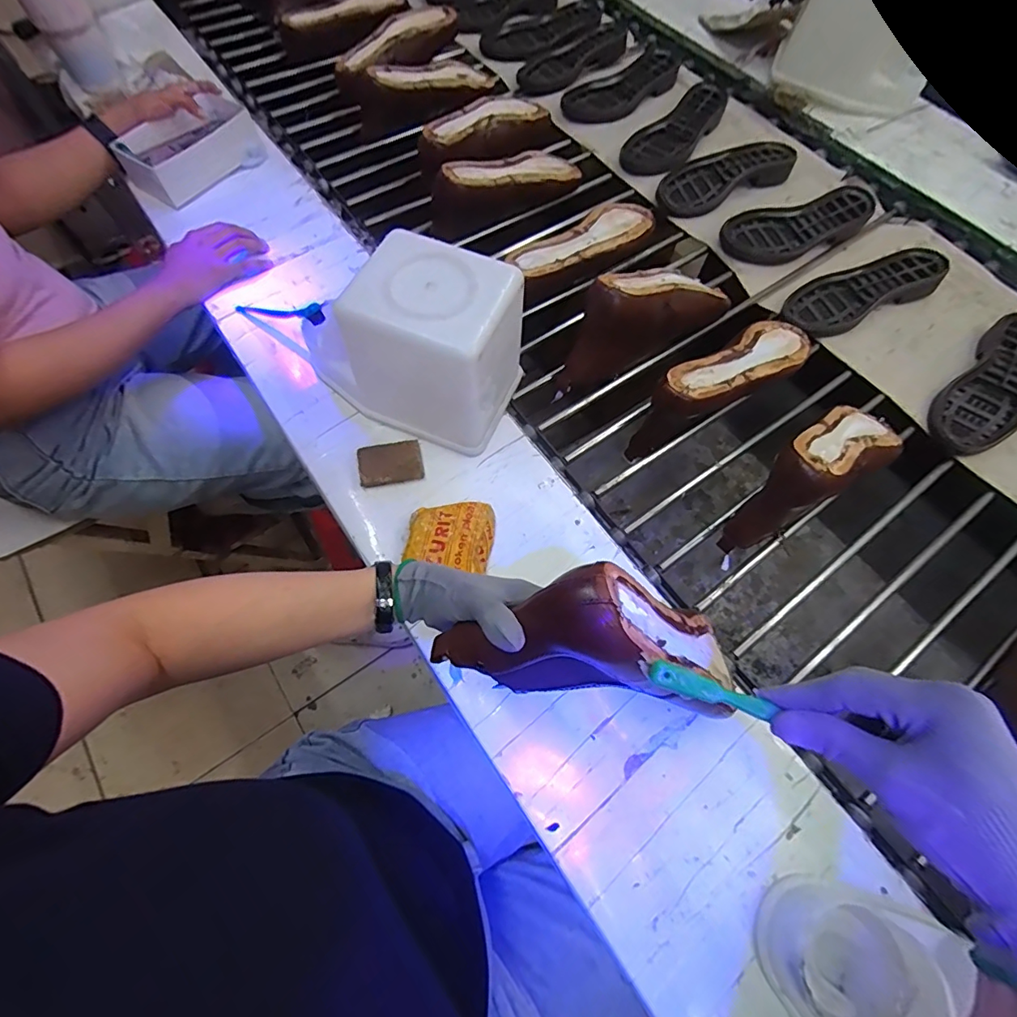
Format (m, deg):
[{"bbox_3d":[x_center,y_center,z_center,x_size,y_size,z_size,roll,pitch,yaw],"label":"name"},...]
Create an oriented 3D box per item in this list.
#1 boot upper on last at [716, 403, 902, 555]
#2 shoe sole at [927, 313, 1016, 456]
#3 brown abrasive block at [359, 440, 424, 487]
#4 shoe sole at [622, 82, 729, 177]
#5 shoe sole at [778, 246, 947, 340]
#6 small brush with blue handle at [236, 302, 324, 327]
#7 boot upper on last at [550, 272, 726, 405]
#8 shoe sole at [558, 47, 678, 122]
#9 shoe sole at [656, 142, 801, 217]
[{"bbox_3d":[0.353,-0.041,0.574,0.255,0.131,0.081,-34,71,-13],"label":"boot upper on last"},{"bbox_3d":[0.666,-0.169,0.686,0.092,0.031,0.259,42,74,16],"label":"shoe sole"},{"bbox_3d":[-0.134,-0.051,0.568,0.069,0.015,0.050,-10,67,-6],"label":"brown abrasive block"},{"bbox_3d":[0.301,-0.684,0.902,0.105,0.026,0.275,34,71,13],"label":"shoe sole"},{"bbox_3d":[0.524,-0.326,0.751,0.270,0.034,0.098,-24,69,-9],"label":"shoe sole"},{"bbox_3d":[-0.284,-0.244,0.622,0.166,0.021,0.018,17,66,32],"label":"small brush with blue handle"},{"bbox_3d":[0.178,-0.259,0.671,0.275,0.127,0.080,-31,71,-12],"label":"boot upper on last"},{"bbox_3d":[0.220,-0.807,0.953,0.266,0.024,0.111,-36,72,-14],"label":"shoe sole"},{"bbox_3d":[0.360,-0.566,0.852,0.262,0.027,0.103,-28,70,-11],"label":"shoe sole"}]

